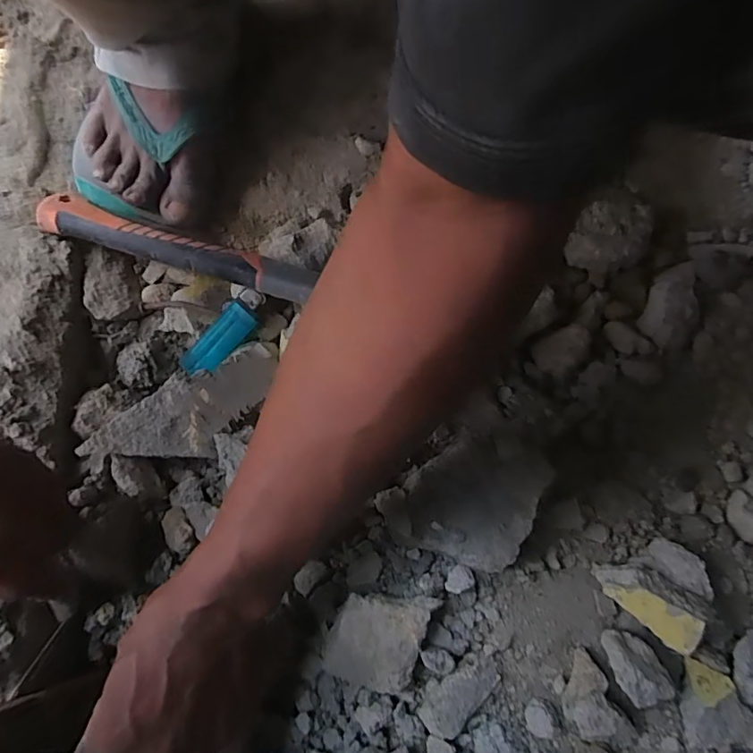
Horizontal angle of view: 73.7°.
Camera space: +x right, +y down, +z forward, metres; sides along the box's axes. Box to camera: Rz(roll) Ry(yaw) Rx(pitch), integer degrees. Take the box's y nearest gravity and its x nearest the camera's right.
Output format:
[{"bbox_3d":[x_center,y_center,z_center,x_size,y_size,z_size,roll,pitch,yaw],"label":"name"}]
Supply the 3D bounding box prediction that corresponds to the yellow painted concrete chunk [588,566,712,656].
[{"bbox_3d":[0.165,0.133,0.305,0.060,0.035,0.032,34,79,12],"label":"yellow painted concrete chunk"}]

